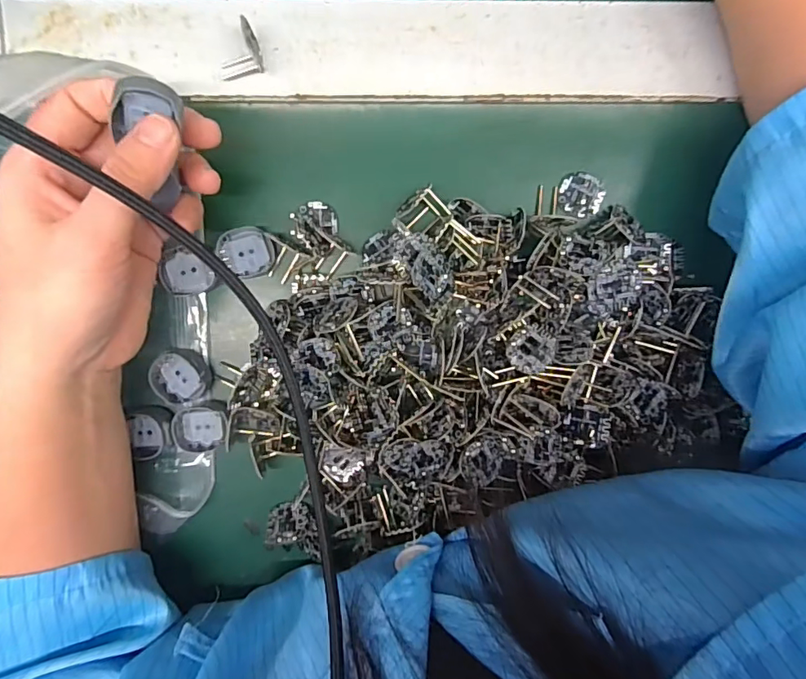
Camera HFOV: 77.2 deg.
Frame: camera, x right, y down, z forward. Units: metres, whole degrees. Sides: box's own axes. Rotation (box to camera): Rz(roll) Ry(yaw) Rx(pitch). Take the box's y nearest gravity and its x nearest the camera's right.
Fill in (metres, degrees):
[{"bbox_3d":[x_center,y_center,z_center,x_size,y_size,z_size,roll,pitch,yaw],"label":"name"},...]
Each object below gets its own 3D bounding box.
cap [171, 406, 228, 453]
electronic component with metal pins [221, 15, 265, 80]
[{"bbox_3d":[-0.108,0.048,0.270,0.027,0.007,0.027,-1,94,-7],"label":"cap"},{"bbox_3d":[-0.082,-0.143,0.247,0.021,0.018,0.019,-13,96,-1],"label":"electronic component with metal pins"}]

